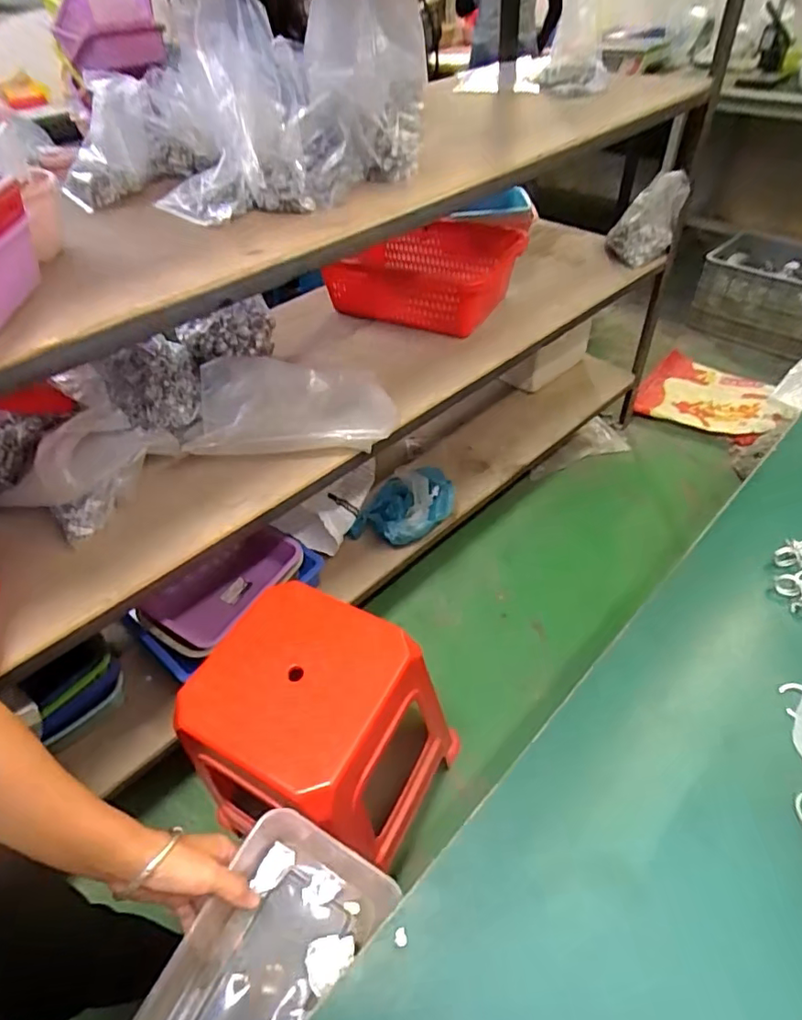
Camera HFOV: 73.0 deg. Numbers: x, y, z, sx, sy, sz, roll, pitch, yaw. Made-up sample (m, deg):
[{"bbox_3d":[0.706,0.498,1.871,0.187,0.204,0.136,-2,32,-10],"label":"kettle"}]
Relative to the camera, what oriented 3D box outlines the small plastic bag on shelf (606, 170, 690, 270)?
[{"bbox_3d":[0.626,-0.734,1.397,0.154,0.216,0.105,12,49,16],"label":"small plastic bag on shelf"}]

